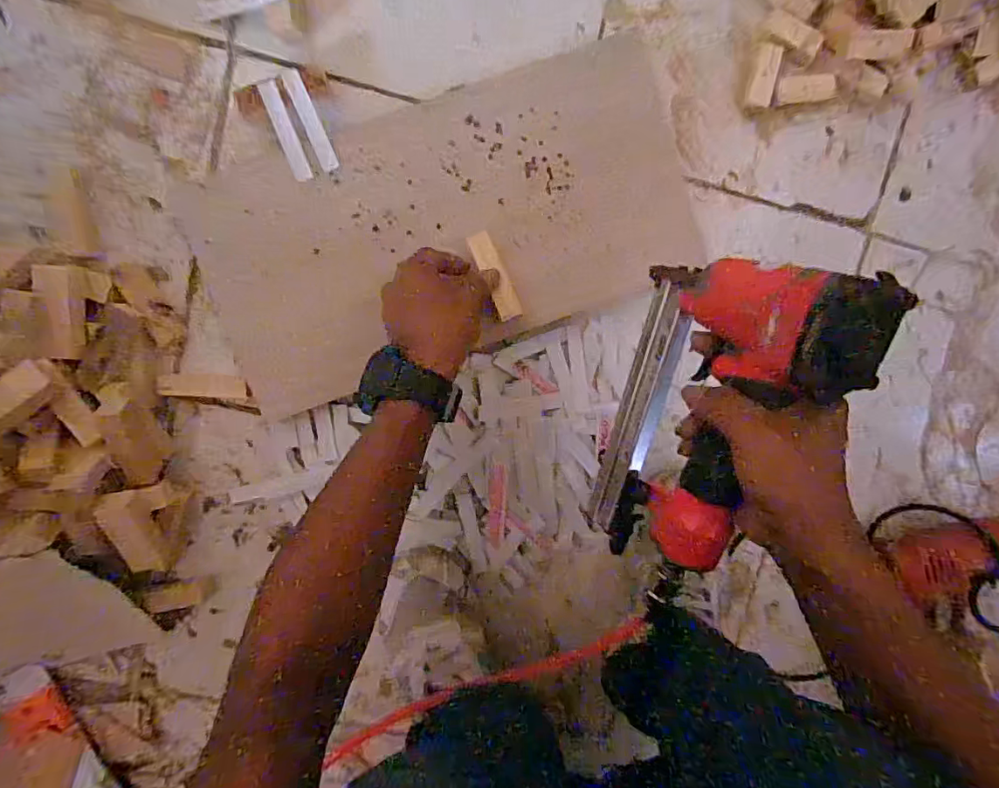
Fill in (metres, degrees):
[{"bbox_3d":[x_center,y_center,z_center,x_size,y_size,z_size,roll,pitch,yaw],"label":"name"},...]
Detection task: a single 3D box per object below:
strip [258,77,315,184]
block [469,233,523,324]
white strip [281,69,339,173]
[{"bbox_3d":[-0.180,-0.220,0.438,0.017,0.004,0.083,-18,98,11],"label":"strip"},{"bbox_3d":[-0.003,-0.099,0.441,0.021,0.011,0.076,-26,108,0],"label":"block"},{"bbox_3d":[-0.158,-0.228,0.435,0.015,0.004,0.083,-23,100,0],"label":"white strip"}]

